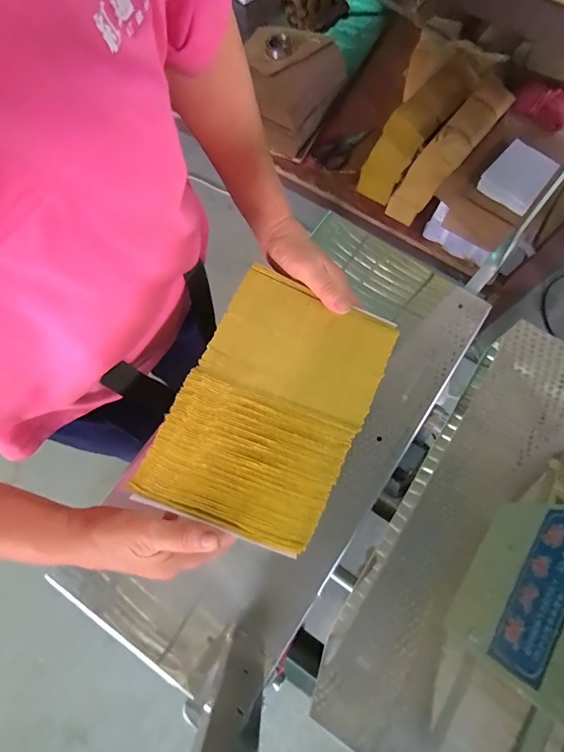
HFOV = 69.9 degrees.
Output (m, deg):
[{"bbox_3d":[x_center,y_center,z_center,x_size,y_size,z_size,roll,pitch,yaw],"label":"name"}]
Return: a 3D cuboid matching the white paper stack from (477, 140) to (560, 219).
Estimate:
[{"bbox_3d":[0.484,-0.411,0.826,0.108,0.029,0.148,38,76,9],"label":"white paper stack"}]

